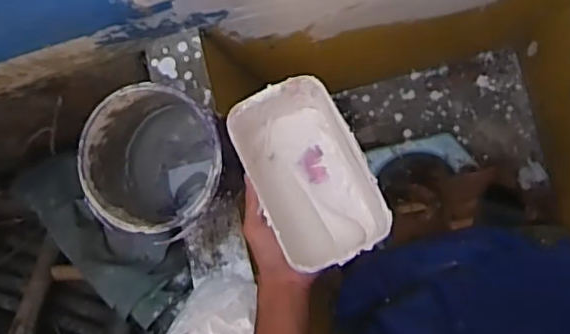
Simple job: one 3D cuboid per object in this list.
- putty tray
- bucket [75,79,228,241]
[{"bbox_3d":[0.025,0.006,0.630,0.113,0.084,0.199,-27,76,-4],"label":"putty tray"},{"bbox_3d":[-0.159,-0.004,0.832,0.189,0.181,0.179,-1,86,9],"label":"bucket"}]

